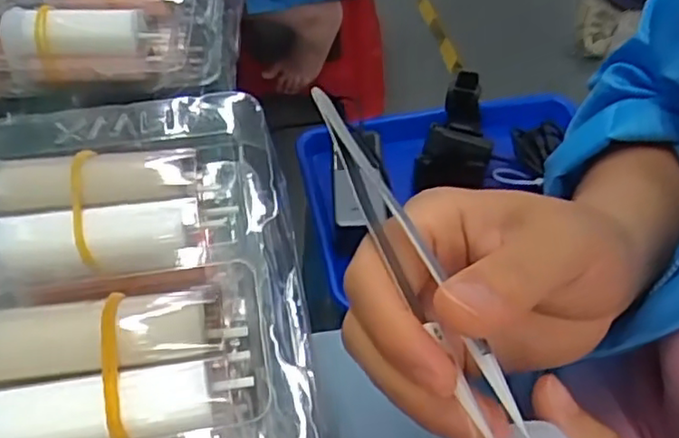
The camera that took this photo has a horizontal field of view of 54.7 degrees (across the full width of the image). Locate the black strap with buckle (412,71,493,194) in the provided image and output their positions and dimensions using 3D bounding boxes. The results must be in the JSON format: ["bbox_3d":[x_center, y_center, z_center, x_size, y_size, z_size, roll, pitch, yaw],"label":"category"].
[{"bbox_3d":[0.130,-0.092,0.707,0.073,0.058,0.121,15,52,12],"label":"black strap with buckle"}]

